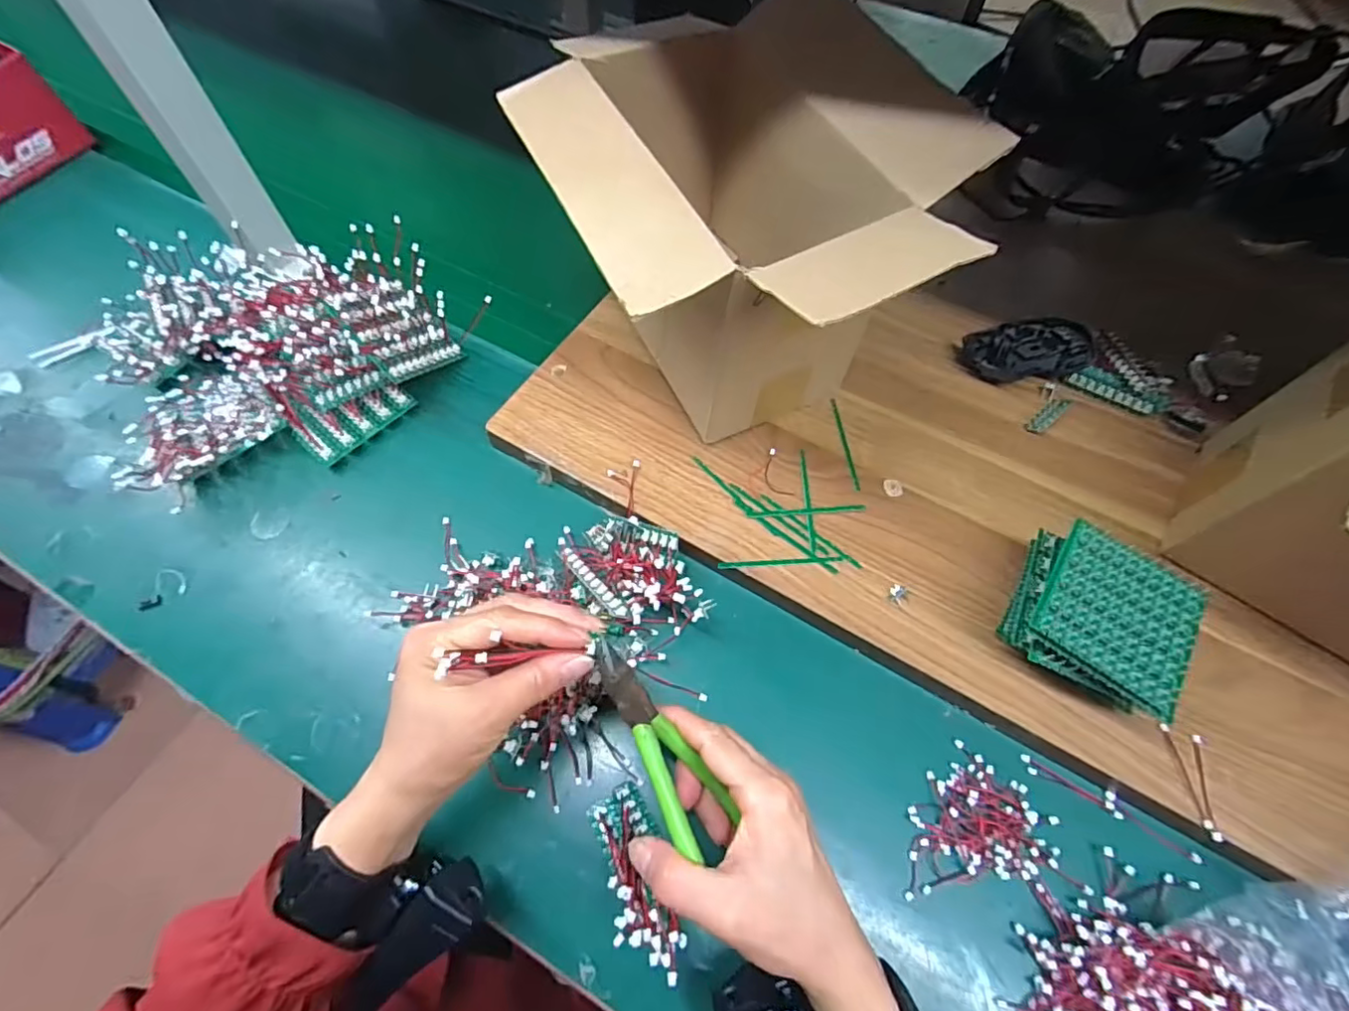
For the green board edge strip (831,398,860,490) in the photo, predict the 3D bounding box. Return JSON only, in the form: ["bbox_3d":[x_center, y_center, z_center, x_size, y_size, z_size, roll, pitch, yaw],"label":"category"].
[{"bbox_3d":[0.135,-0.050,0.466,0.005,0.004,0.086,-4,62,-4],"label":"green board edge strip"}]

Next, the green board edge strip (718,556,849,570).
[{"bbox_3d":[0.077,0.040,0.421,0.090,0.006,0.005,-3,62,-3],"label":"green board edge strip"}]

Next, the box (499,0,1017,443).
[{"bbox_3d":[0.044,-0.187,0.435,0.238,0.185,0.308,-24,65,-13],"label":"box"}]

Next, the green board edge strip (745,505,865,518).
[{"bbox_3d":[0.098,0.005,0.438,0.086,0.004,0.005,-3,62,-3],"label":"green board edge strip"}]

